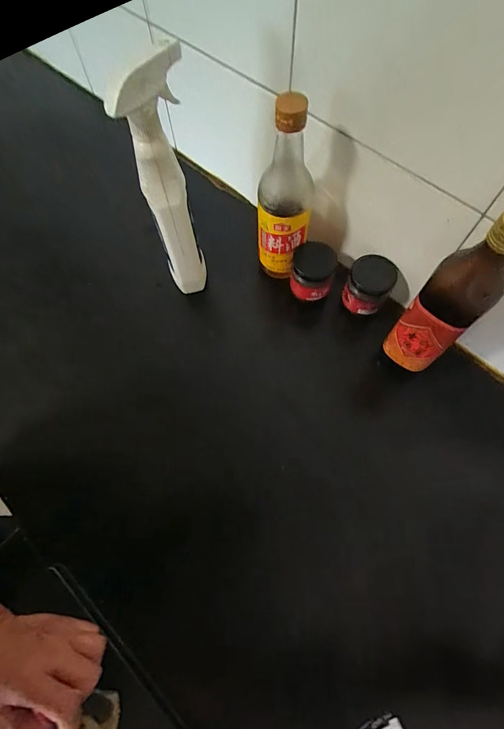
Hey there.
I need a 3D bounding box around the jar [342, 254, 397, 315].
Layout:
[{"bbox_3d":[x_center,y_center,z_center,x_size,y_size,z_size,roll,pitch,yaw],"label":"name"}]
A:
[{"bbox_3d":[0.159,-0.108,0.499,0.058,0.061,0.054,0,68,1],"label":"jar"}]

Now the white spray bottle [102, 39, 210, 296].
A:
[{"bbox_3d":[-0.095,-0.199,0.432,0.064,0.285,0.076,-8,68,-2],"label":"white spray bottle"}]

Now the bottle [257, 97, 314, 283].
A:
[{"bbox_3d":[0.040,-0.200,0.449,0.066,0.236,0.059,11,69,5],"label":"bottle"}]

